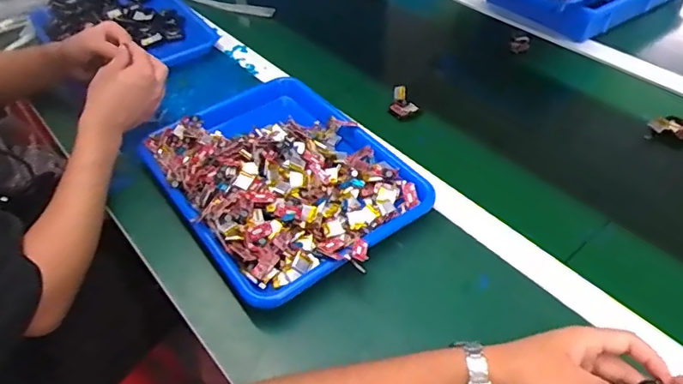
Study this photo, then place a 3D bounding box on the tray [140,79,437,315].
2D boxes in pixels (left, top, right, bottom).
[{"bbox_3d":[-0.077,-0.031,0.640,0.260,0.063,0.337,-29,50,-23],"label":"tray"}]

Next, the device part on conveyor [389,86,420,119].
[{"bbox_3d":[0.092,-0.131,0.754,0.039,0.027,0.040,8,46,11],"label":"device part on conveyor"}]

